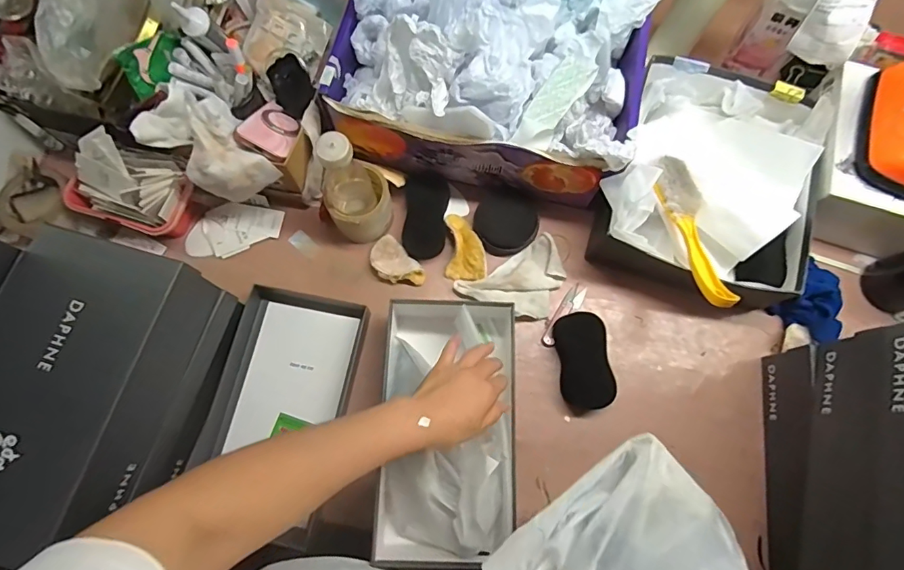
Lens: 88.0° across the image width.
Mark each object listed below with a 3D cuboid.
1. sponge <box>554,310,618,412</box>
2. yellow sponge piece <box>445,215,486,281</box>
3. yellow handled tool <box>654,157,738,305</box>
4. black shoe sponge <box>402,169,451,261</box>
[{"bbox_3d":[0.178,0.102,0.633,0.061,0.035,0.126,-5,74,-3],"label":"sponge"},{"bbox_3d":[0.020,-0.057,0.671,0.055,0.024,0.096,1,74,-1],"label":"yellow sponge piece"},{"bbox_3d":[0.306,-0.074,0.590,0.055,0.043,0.217,-12,75,-5],"label":"yellow handled tool"},{"bbox_3d":[-0.037,-0.102,0.686,0.062,0.012,0.128,3,83,-3],"label":"black shoe sponge"}]

